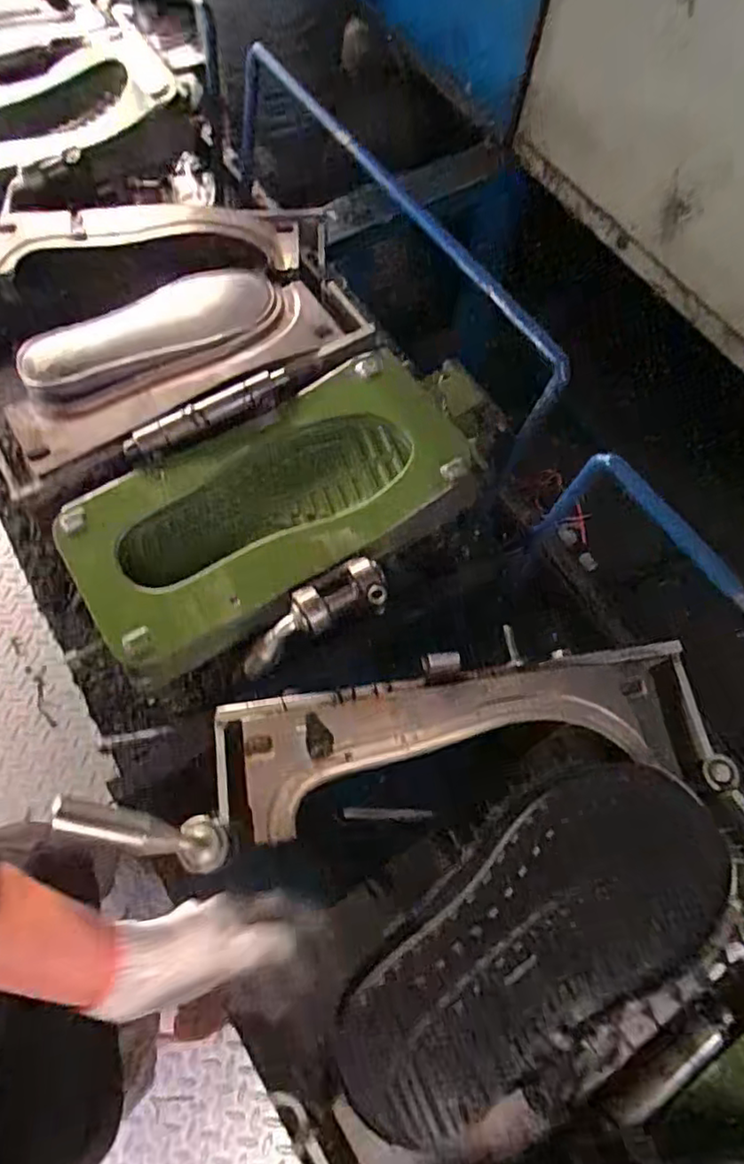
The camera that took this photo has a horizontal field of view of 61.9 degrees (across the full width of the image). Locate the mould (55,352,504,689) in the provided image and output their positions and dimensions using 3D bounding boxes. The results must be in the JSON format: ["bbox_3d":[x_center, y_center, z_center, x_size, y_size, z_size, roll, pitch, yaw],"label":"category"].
[{"bbox_3d":[-0.068,-0.071,0.563,0.385,0.072,0.187,-32,73,-14],"label":"mould"}]

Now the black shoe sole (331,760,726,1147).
[{"bbox_3d":[0.104,0.218,0.397,0.279,0.041,0.122,-27,72,-12],"label":"black shoe sole"}]

